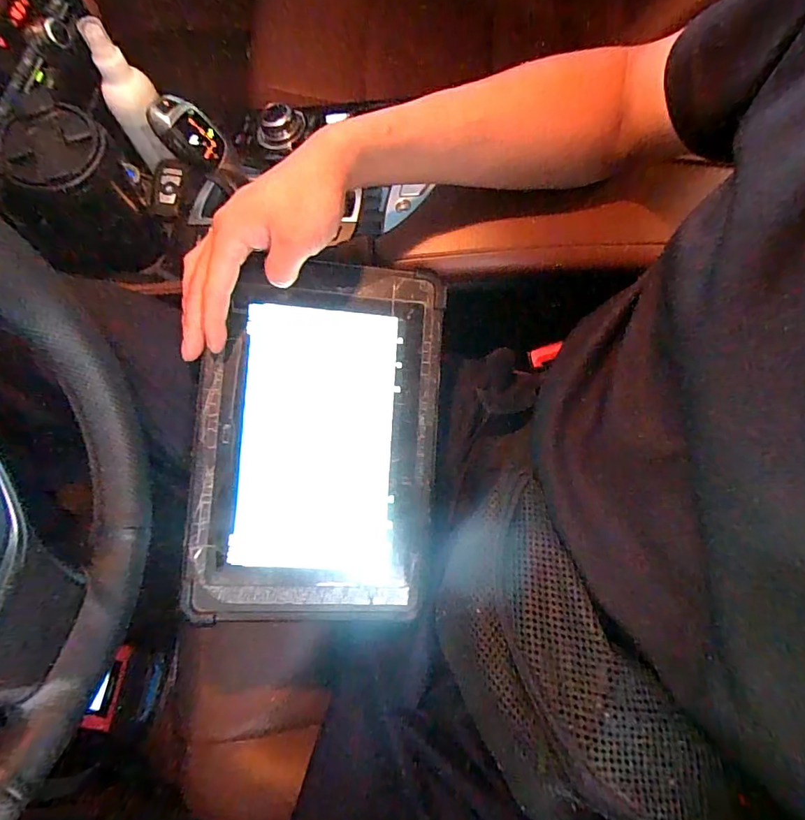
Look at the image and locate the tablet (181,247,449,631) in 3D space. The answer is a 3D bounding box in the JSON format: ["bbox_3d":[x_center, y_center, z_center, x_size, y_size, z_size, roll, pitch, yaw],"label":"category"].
[{"bbox_3d":[-0.073,0.024,0.428,0.197,0.041,0.303,5,85,-10],"label":"tablet"}]

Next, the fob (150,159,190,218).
[{"bbox_3d":[-0.265,-0.249,0.545,0.034,0.019,0.068,6,73,1],"label":"fob"}]

